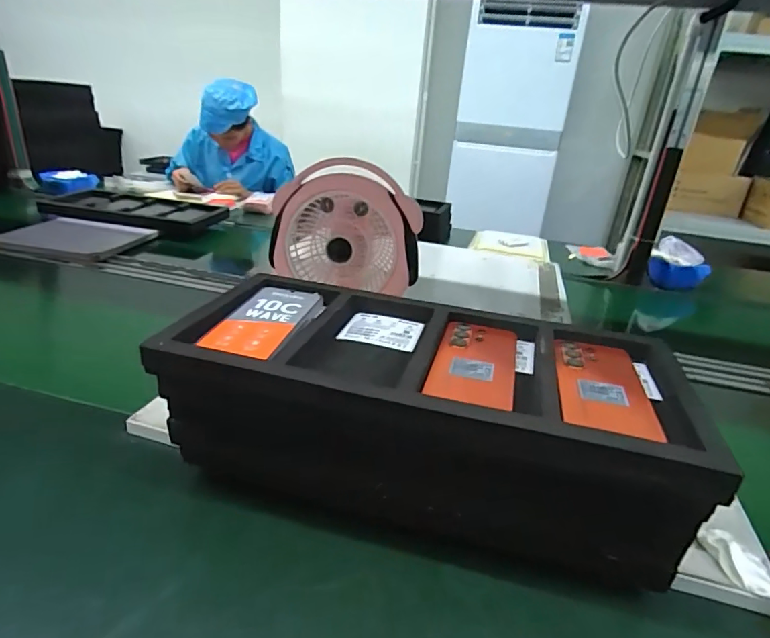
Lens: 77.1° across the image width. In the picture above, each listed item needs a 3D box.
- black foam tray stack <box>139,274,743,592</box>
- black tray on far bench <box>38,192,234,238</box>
[{"bbox_3d":[0.034,0.108,0.514,0.471,0.185,0.211,11,26,12],"label":"black foam tray stack"},{"bbox_3d":[-0.746,-0.324,1.457,0.518,0.048,0.228,11,26,12],"label":"black tray on far bench"}]

